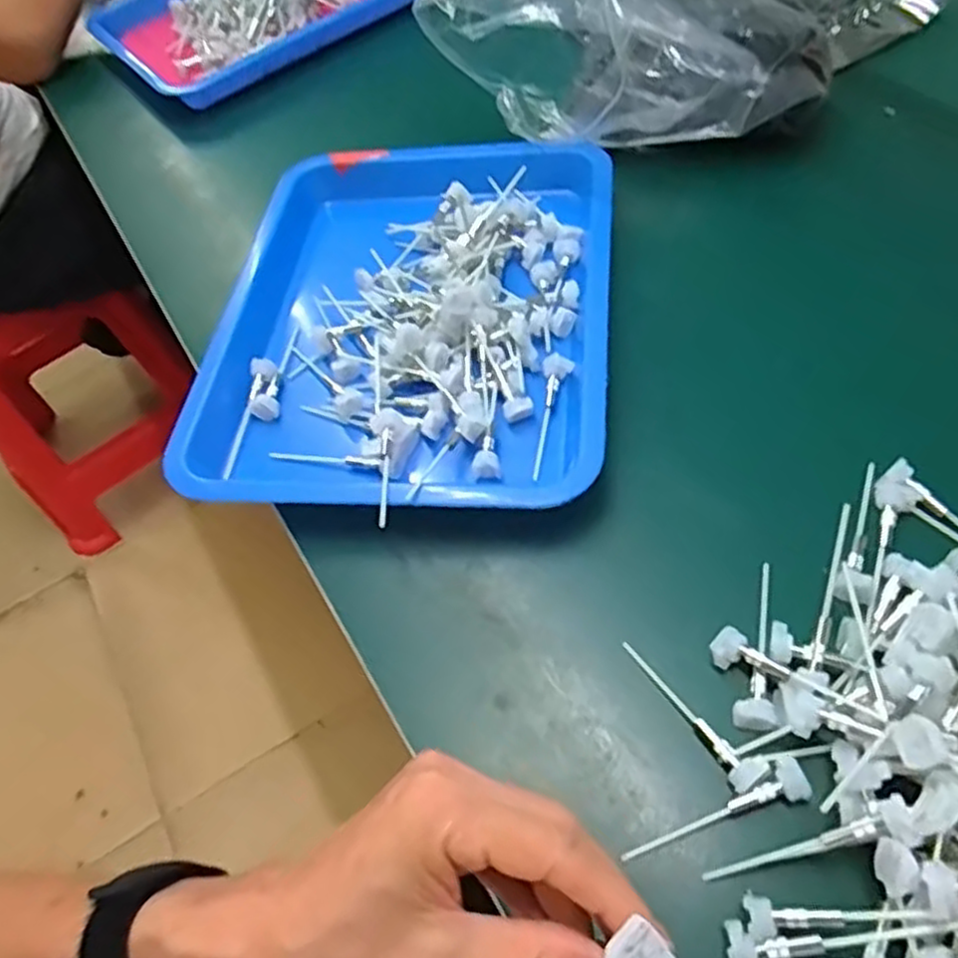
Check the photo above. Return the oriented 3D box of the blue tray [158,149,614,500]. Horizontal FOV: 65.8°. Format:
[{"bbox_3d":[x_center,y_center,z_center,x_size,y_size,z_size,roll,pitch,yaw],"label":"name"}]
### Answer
[{"bbox_3d":[-0.042,-0.117,0.516,0.260,0.052,0.341,0,58,10],"label":"blue tray"}]

